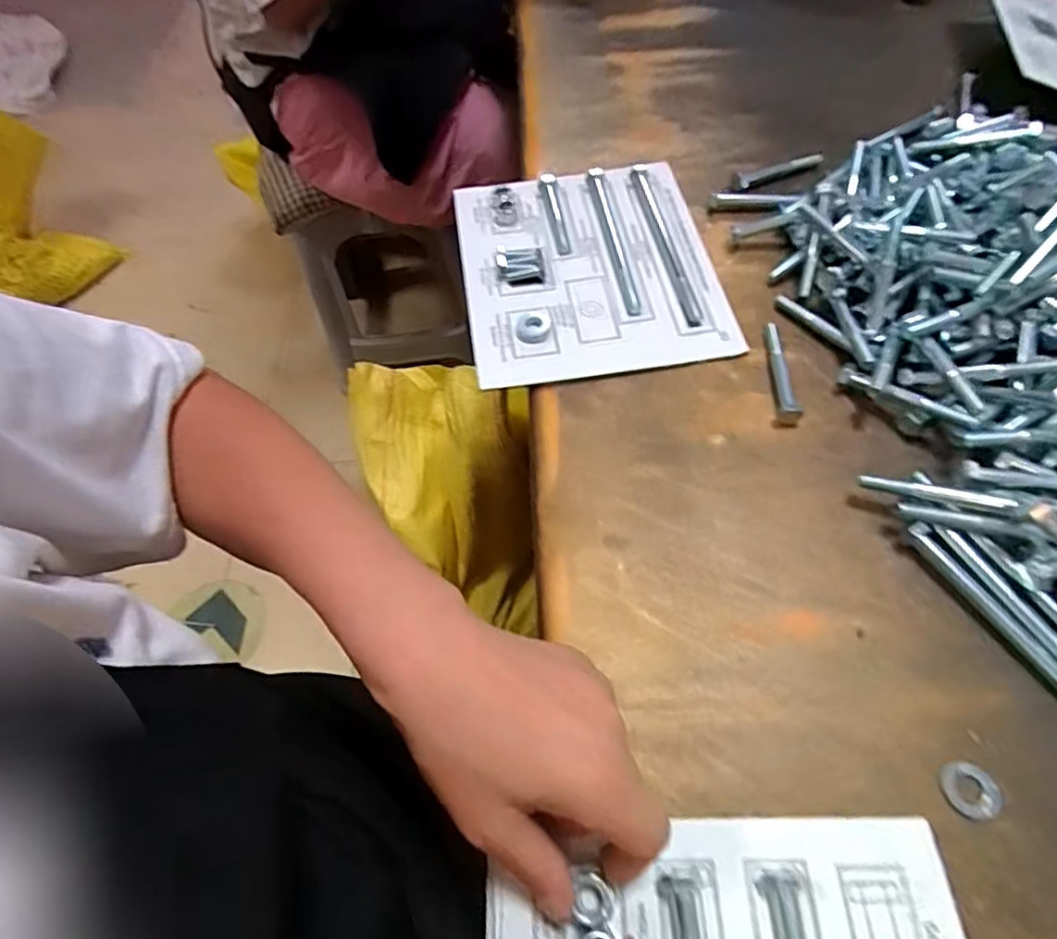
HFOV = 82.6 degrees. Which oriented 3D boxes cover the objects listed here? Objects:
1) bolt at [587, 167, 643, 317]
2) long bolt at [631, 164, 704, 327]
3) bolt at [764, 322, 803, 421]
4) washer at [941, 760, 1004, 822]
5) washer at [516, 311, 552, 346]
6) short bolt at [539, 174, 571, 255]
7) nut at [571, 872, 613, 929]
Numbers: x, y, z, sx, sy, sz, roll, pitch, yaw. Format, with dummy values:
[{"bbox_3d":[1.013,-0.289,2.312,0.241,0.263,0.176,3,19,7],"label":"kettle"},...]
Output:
[{"bbox_3d":[0.069,-0.186,0.481,0.013,0.010,0.165,-9,59,1],"label":"bolt"},{"bbox_3d":[0.110,-0.183,0.480,0.014,0.007,0.184,-10,59,1],"label":"long bolt"},{"bbox_3d":[0.170,-0.067,0.403,0.014,0.014,0.077,2,60,8],"label":"bolt"},{"bbox_3d":[0.209,0.150,0.282,0.024,0.005,0.025,-3,59,5],"label":"washer"},{"bbox_3d":[0.004,-0.104,0.439,0.025,0.006,0.029,0,59,7],"label":"washer"},{"bbox_3d":[0.023,-0.215,0.504,0.012,0.009,0.094,-11,59,0],"label":"short bolt"},{"bbox_3d":[0.027,0.183,0.257,0.017,0.010,0.019,-17,60,-9],"label":"nut"}]

